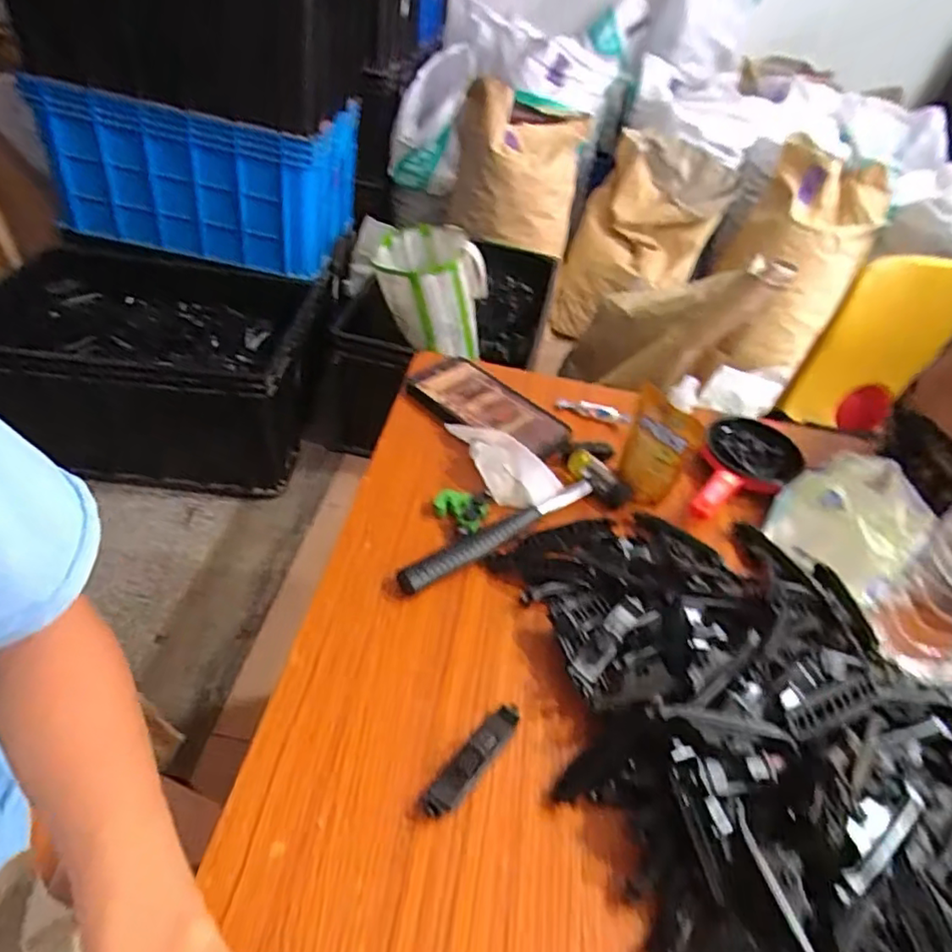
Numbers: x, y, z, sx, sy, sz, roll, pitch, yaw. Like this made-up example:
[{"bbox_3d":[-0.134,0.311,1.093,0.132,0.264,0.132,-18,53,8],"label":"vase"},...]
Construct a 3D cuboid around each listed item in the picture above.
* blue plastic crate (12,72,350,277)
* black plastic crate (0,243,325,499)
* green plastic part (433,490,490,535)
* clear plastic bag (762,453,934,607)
[{"bbox_3d":[-0.611,-0.726,1.459,0.580,0.318,0.401,13,43,2],"label":"blue plastic crate"},{"bbox_3d":[-0.699,-0.248,1.397,0.628,0.306,0.464,11,43,0],"label":"black plastic crate"},{"bbox_3d":[-0.013,0.029,0.490,0.041,0.016,0.035,21,44,11],"label":"green plastic part"},{"bbox_3d":[0.316,0.027,0.513,0.134,0.051,0.102,-30,56,-36],"label":"clear plastic bag"}]

